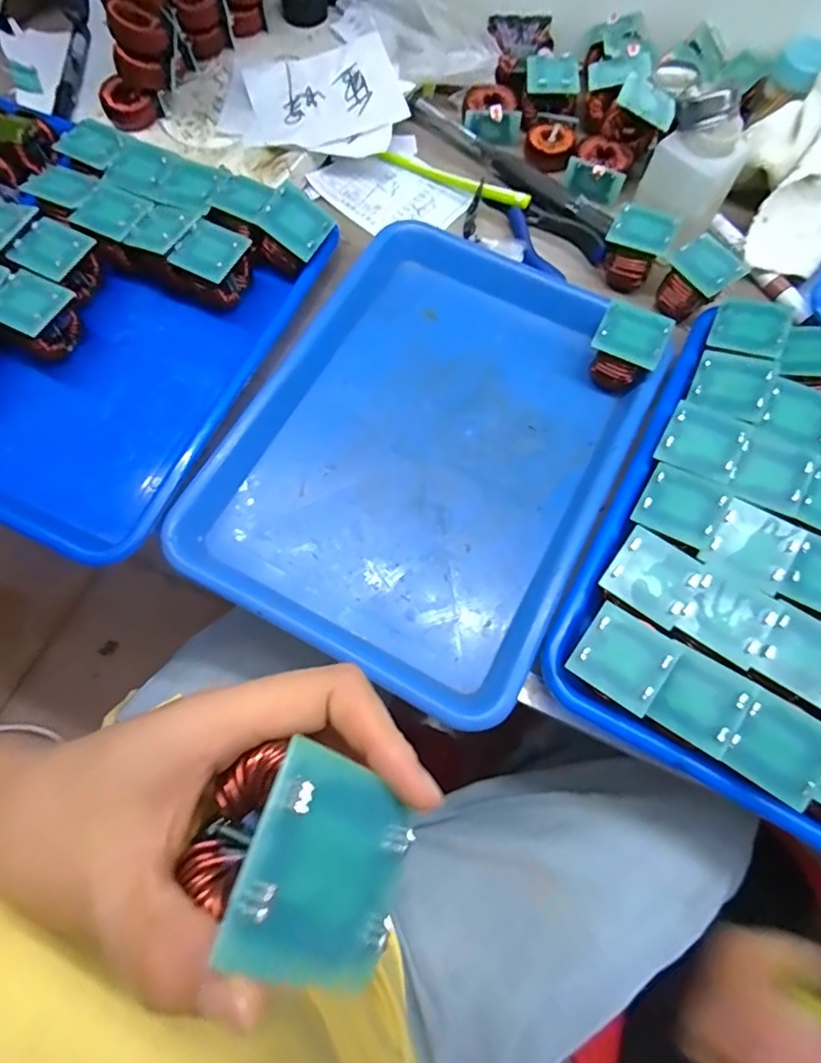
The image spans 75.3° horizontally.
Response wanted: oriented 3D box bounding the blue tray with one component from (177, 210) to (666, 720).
[{"bbox_3d":[0.023,-0.069,0.384,0.246,0.038,0.340,28,75,8],"label":"blue tray with one component"}]

